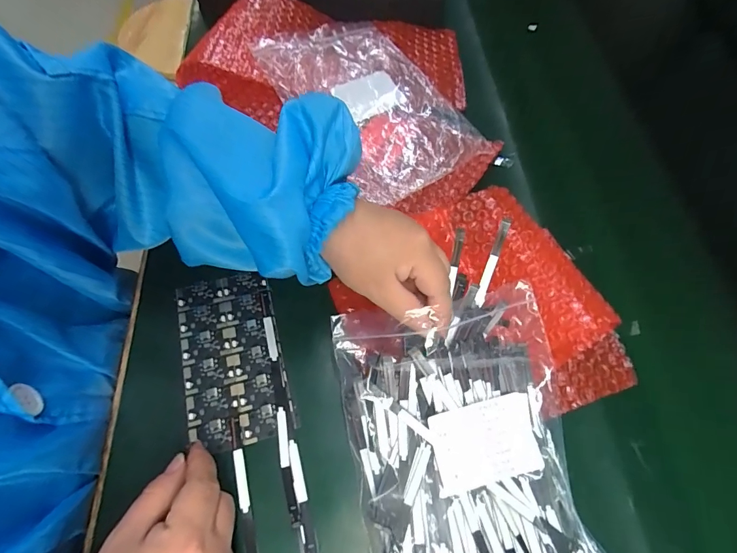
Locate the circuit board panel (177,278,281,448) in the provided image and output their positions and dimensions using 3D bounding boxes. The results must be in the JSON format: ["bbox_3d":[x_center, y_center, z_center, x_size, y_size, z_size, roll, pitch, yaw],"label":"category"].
[{"bbox_3d":[-0.106,0.060,0.294,0.068,0.004,0.130,-15,65,-6],"label":"circuit board panel"}]

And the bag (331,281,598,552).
[{"bbox_3d":[0.068,0.123,0.243,0.143,0.044,0.227,-11,64,-5],"label":"bag"}]

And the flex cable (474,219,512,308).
[{"bbox_3d":[0.090,-0.010,0.280,0.007,0.008,0.066,19,91,10],"label":"flex cable"}]

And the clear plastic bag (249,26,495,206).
[{"bbox_3d":[0.000,-0.189,0.406,0.148,0.025,0.240,-32,68,-14],"label":"clear plastic bag"}]

